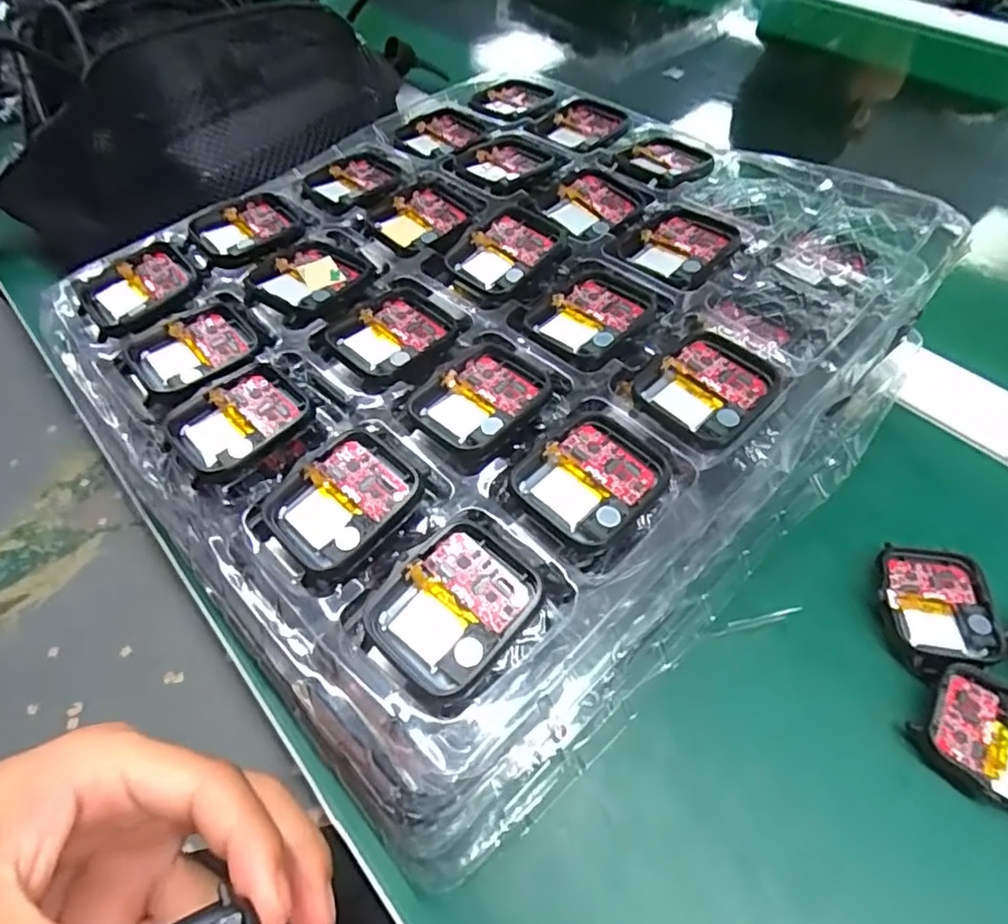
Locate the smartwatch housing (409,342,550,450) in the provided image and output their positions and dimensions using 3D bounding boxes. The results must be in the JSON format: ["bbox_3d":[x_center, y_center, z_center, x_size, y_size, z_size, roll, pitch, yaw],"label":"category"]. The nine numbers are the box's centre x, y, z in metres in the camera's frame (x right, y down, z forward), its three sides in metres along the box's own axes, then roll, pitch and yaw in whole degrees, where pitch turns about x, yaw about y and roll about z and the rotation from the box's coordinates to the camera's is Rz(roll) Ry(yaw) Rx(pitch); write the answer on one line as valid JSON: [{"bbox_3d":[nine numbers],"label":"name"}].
[{"bbox_3d":[-0.008,-0.023,0.213,0.035,0.006,0.042,36,64,25],"label":"smartwatch housing"}]

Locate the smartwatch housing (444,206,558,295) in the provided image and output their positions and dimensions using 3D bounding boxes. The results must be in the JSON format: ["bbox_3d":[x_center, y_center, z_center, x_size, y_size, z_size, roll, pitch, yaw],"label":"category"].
[{"bbox_3d":[0.000,-0.088,0.254,0.037,0.009,0.041,37,64,26],"label":"smartwatch housing"}]

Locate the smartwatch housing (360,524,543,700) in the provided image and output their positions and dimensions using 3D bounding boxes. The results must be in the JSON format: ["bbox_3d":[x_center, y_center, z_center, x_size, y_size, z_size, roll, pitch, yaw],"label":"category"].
[{"bbox_3d":[-0.013,0.040,0.170,0.034,0.010,0.041,38,65,26],"label":"smartwatch housing"}]

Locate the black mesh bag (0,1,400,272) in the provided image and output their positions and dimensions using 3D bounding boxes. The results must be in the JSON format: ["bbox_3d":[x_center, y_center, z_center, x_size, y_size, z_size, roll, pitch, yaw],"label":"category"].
[{"bbox_3d":[-0.179,-0.211,0.375,0.254,0.087,0.102,-27,57,-15],"label":"black mesh bag"}]

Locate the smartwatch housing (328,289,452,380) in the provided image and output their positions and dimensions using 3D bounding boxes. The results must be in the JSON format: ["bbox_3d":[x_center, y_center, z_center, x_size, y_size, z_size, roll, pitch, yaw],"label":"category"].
[{"bbox_3d":[-0.042,-0.048,0.234,0.041,0.005,0.038,-36,60,-20],"label":"smartwatch housing"}]

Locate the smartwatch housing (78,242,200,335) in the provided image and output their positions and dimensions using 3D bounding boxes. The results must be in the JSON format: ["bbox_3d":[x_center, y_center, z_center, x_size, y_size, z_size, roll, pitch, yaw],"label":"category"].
[{"bbox_3d":[-0.150,-0.072,0.254,0.043,0.013,0.041,-35,59,-20],"label":"smartwatch housing"}]

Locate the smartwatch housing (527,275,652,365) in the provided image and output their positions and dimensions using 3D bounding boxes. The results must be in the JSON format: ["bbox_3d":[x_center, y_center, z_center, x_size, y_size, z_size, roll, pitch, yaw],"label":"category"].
[{"bbox_3d":[0.030,-0.054,0.232,0.043,0.007,0.037,-38,60,-21],"label":"smartwatch housing"}]

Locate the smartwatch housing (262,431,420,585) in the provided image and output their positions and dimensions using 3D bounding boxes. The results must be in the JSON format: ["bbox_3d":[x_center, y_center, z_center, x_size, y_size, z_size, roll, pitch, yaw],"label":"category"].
[{"bbox_3d":[-0.049,0.013,0.189,0.039,0.009,0.044,37,64,26],"label":"smartwatch housing"}]

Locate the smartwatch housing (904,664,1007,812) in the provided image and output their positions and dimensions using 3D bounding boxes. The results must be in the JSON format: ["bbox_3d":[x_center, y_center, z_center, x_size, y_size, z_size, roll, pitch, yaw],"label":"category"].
[{"bbox_3d":[0.164,0.092,0.203,0.045,0.011,0.043,28,60,22],"label":"smartwatch housing"}]

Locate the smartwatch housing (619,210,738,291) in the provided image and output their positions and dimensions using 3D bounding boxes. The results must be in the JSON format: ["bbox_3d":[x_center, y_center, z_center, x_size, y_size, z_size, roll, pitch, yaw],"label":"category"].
[{"bbox_3d":[0.070,-0.090,0.252,0.041,0.006,0.045,37,64,26],"label":"smartwatch housing"}]

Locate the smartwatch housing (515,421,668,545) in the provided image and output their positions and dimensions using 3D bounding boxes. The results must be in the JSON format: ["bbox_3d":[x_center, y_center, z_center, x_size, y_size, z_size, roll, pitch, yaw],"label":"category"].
[{"bbox_3d":[0.028,0.005,0.190,0.040,0.005,0.036,-37,60,-21],"label":"smartwatch housing"}]

